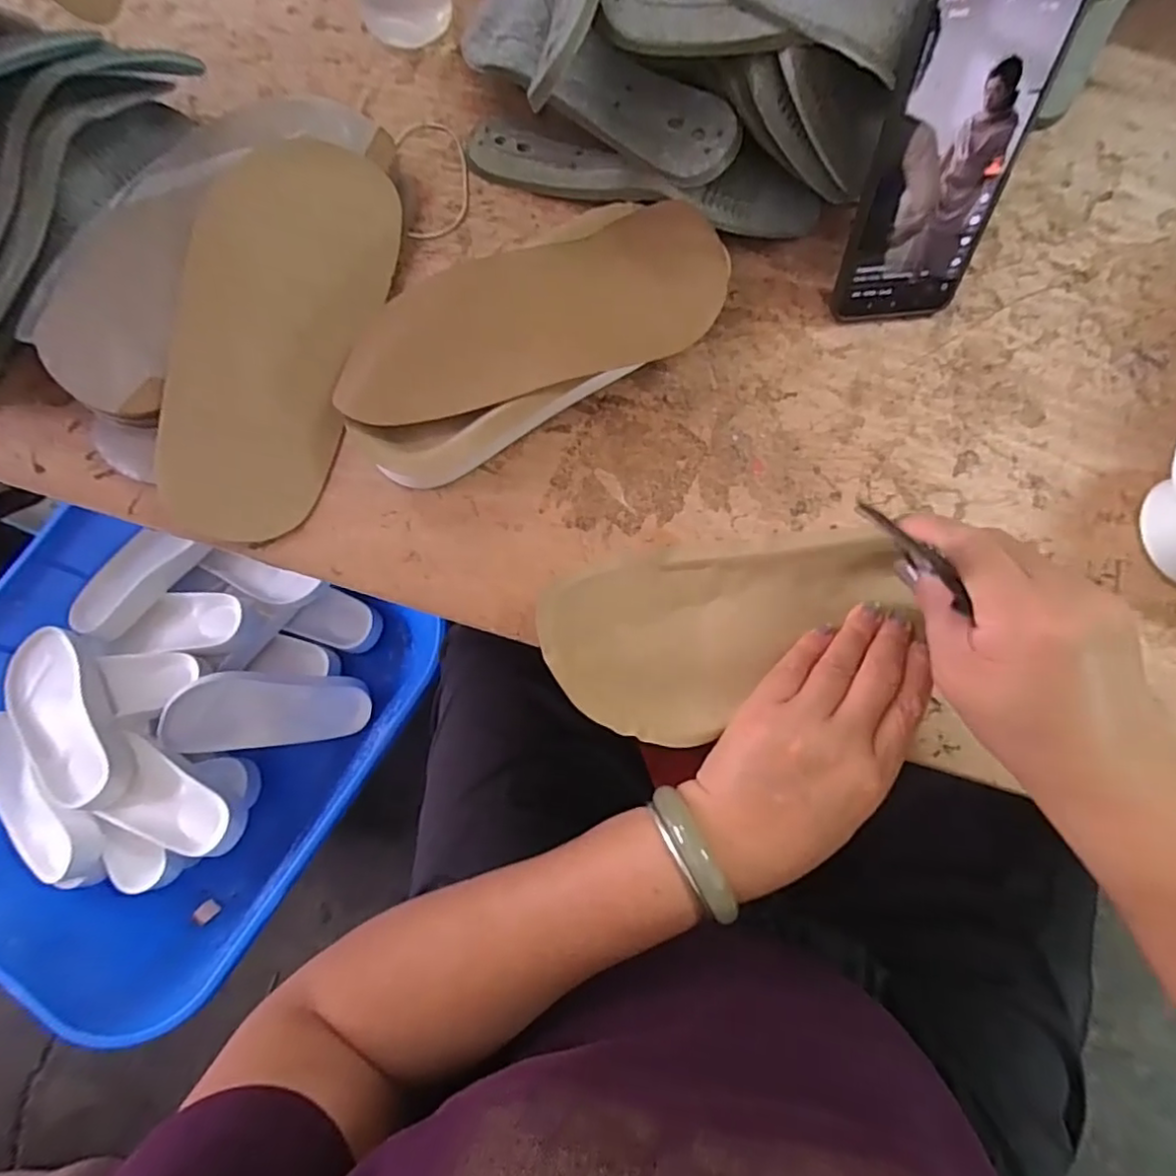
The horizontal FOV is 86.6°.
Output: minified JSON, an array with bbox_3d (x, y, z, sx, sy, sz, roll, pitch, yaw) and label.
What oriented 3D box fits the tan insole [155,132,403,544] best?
[{"bbox_3d":[-0.189,-0.152,0.374,0.107,0.015,0.243,11,82,-17],"label":"tan insole"}]

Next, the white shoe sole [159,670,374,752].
[{"bbox_3d":[-0.404,0.155,0.800,0.234,0.039,0.093,0,76,-23],"label":"white shoe sole"}]

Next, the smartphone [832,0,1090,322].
[{"bbox_3d":[0.194,-0.226,0.343,0.083,0.164,0.008,-7,54,1],"label":"smartphone"}]

